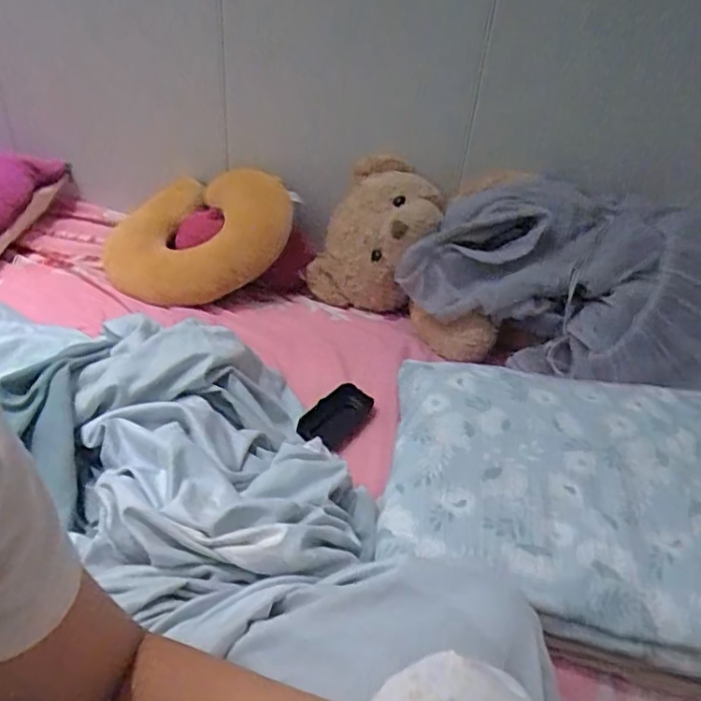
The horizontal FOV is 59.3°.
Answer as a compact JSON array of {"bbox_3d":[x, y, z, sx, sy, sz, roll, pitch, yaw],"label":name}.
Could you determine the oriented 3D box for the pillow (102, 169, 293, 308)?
[{"bbox_3d":[-0.246,-0.178,1.030,0.329,0.095,0.262,-6,59,12],"label":"pillow"}]

